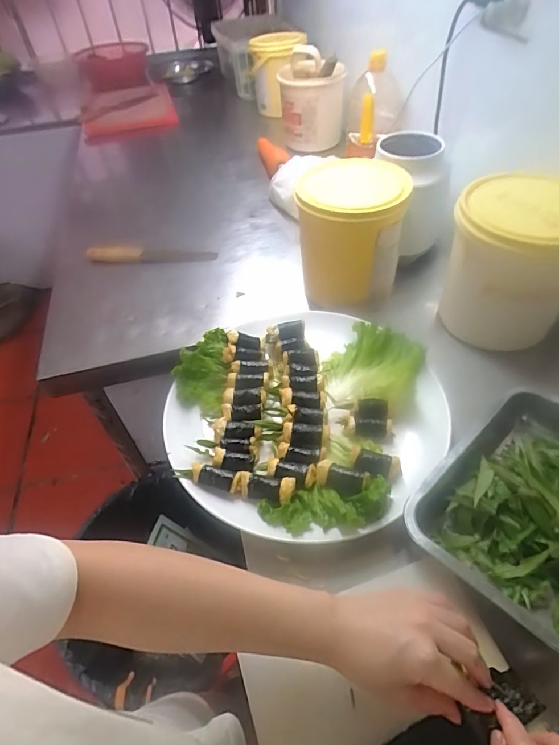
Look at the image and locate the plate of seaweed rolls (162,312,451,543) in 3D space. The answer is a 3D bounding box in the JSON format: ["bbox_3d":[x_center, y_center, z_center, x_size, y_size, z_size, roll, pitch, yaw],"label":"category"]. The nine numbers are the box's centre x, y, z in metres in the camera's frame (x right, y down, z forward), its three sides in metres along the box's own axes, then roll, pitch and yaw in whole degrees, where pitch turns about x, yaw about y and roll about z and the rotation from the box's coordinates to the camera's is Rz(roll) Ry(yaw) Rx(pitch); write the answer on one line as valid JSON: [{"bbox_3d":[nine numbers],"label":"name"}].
[{"bbox_3d":[0.028,0.047,0.547,0.324,0.070,0.319,-2,48,3],"label":"plate of seaweed rolls"}]

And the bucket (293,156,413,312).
[{"bbox_3d":[0.116,-0.229,0.715,0.162,0.196,0.158,0,48,4],"label":"bucket"}]

